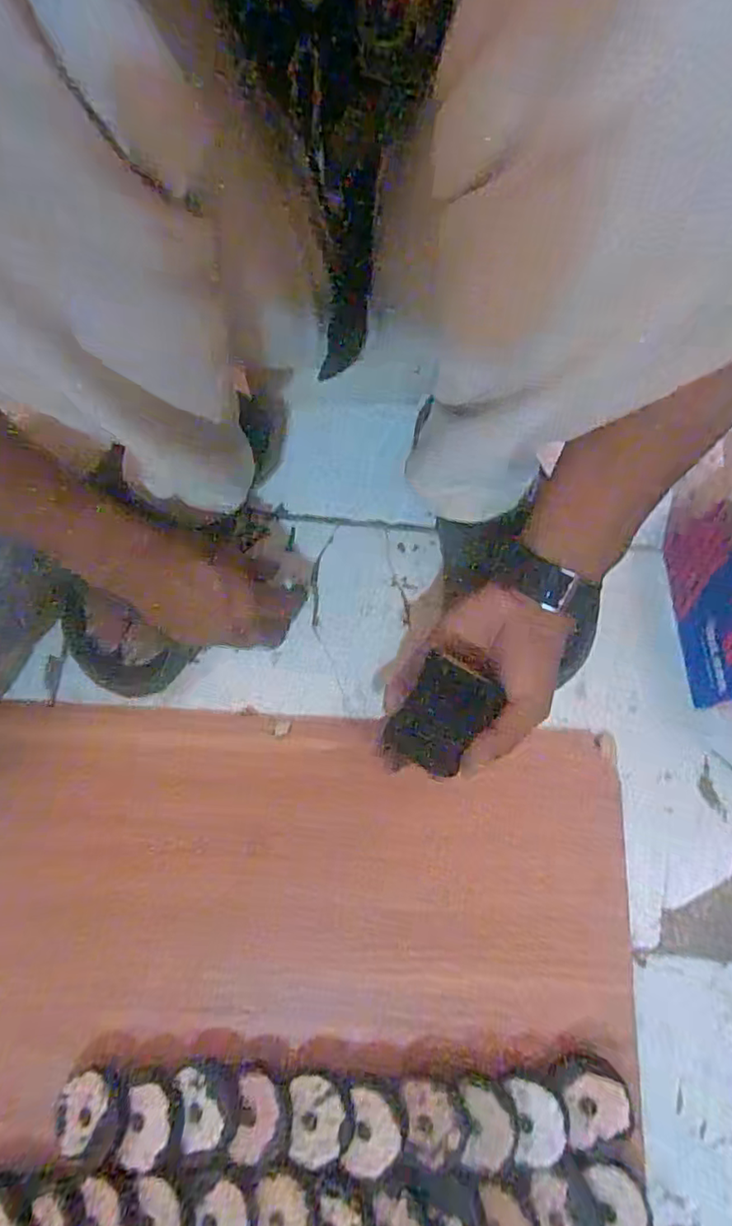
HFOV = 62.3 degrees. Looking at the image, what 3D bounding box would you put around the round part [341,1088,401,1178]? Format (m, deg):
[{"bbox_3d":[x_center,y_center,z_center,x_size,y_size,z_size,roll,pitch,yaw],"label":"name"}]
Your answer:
[{"bbox_3d":[0.004,0.314,0.366,0.032,0.008,0.040,9,74,3],"label":"round part"}]

